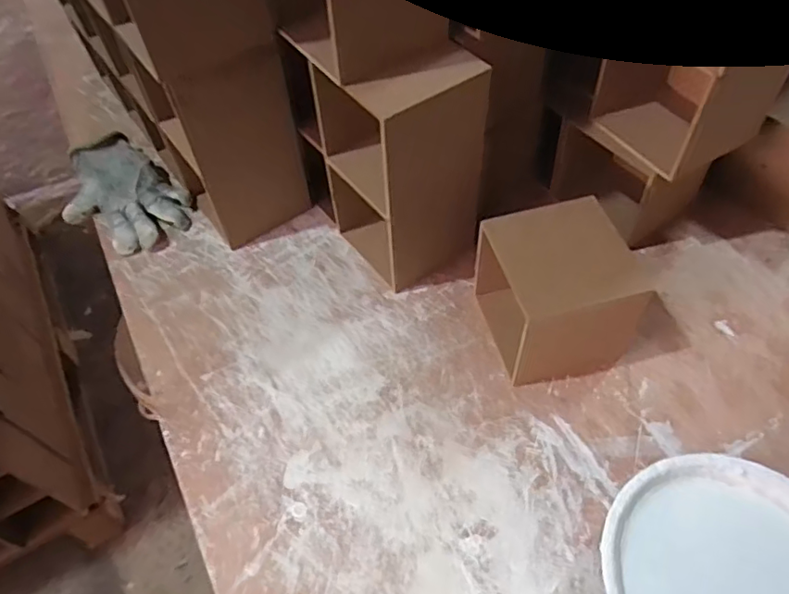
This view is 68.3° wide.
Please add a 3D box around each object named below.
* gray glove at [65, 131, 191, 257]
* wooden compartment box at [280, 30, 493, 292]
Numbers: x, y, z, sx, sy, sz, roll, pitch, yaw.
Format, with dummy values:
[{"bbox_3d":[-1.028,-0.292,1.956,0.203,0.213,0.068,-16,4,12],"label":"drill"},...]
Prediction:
[{"bbox_3d":[-0.330,-0.125,0.697,0.120,0.050,0.174,-39,59,-22],"label":"gray glove"},{"bbox_3d":[-0.006,-0.141,0.575,0.109,0.222,0.162,-33,57,-19],"label":"wooden compartment box"}]

